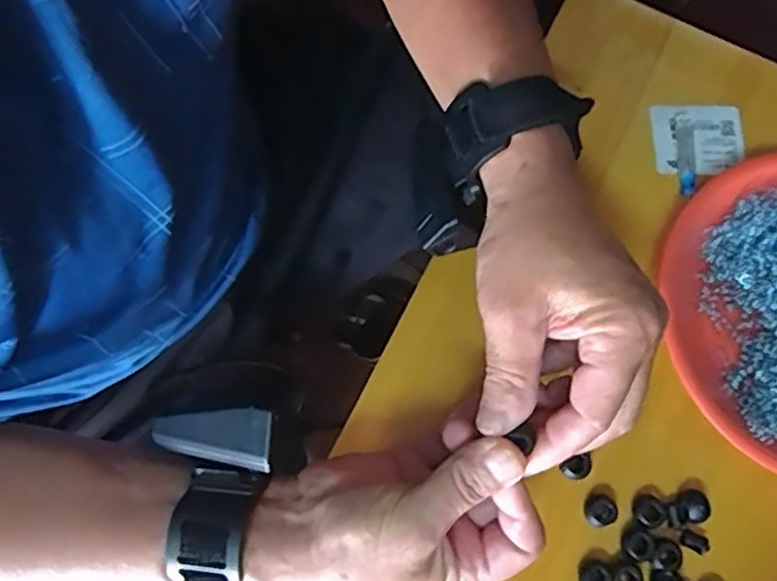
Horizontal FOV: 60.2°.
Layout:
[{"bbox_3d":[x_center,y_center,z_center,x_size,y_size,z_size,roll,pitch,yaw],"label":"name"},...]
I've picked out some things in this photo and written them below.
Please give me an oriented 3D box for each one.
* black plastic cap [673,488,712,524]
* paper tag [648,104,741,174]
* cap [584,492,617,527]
[{"bbox_3d":[0.169,0.121,0.374,0.016,0.014,0.017,0,76,-1],"label":"black plastic cap"},{"bbox_3d":[0.200,-0.097,0.434,0.055,0.016,0.048,6,76,0],"label":"paper tag"},{"bbox_3d":[0.118,0.123,0.374,0.016,0.009,0.017,0,76,-1],"label":"cap"}]

